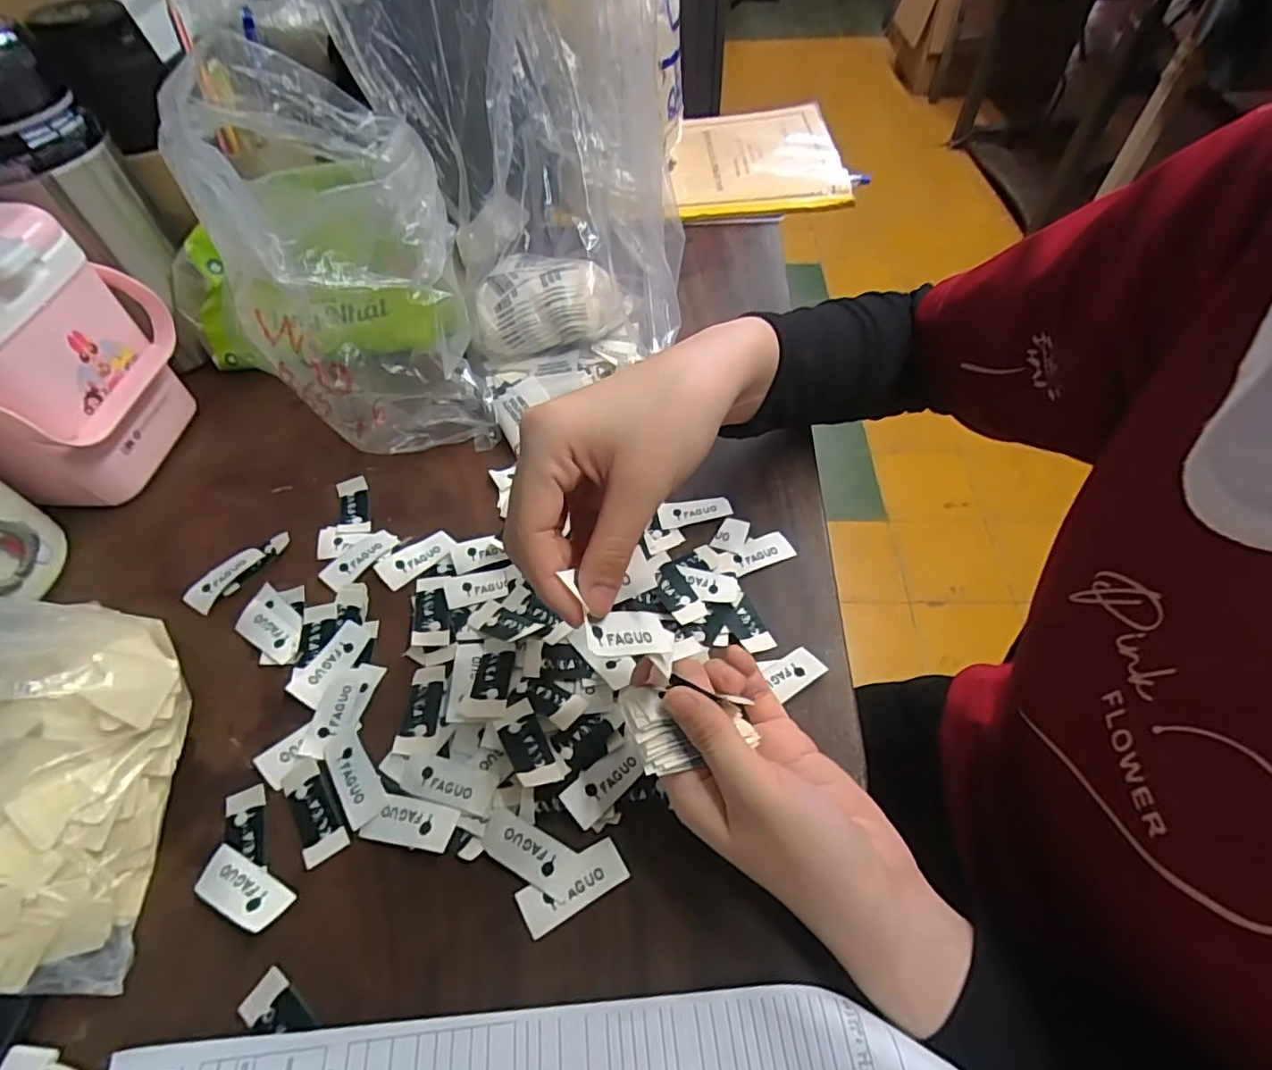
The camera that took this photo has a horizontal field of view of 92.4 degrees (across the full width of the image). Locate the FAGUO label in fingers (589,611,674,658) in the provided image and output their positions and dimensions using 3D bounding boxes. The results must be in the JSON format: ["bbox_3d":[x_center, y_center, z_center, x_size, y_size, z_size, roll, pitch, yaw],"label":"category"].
[{"bbox_3d":[-0.002,0.040,0.251,0.038,0.004,0.019,2,60,-29],"label":"FAGUO label in fingers"}]

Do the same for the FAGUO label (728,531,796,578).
[{"bbox_3d":[0.074,0.010,0.365,0.039,0.004,0.019,-18,61,-10],"label":"FAGUO label"}]

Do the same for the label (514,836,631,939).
[{"bbox_3d":[-0.028,0.154,0.269,0.047,0.004,0.020,-26,60,-16],"label":"label"}]

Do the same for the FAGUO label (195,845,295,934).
[{"bbox_3d":[-0.175,0.157,0.270,0.045,0.005,0.020,21,53,17],"label":"FAGUO label"}]

